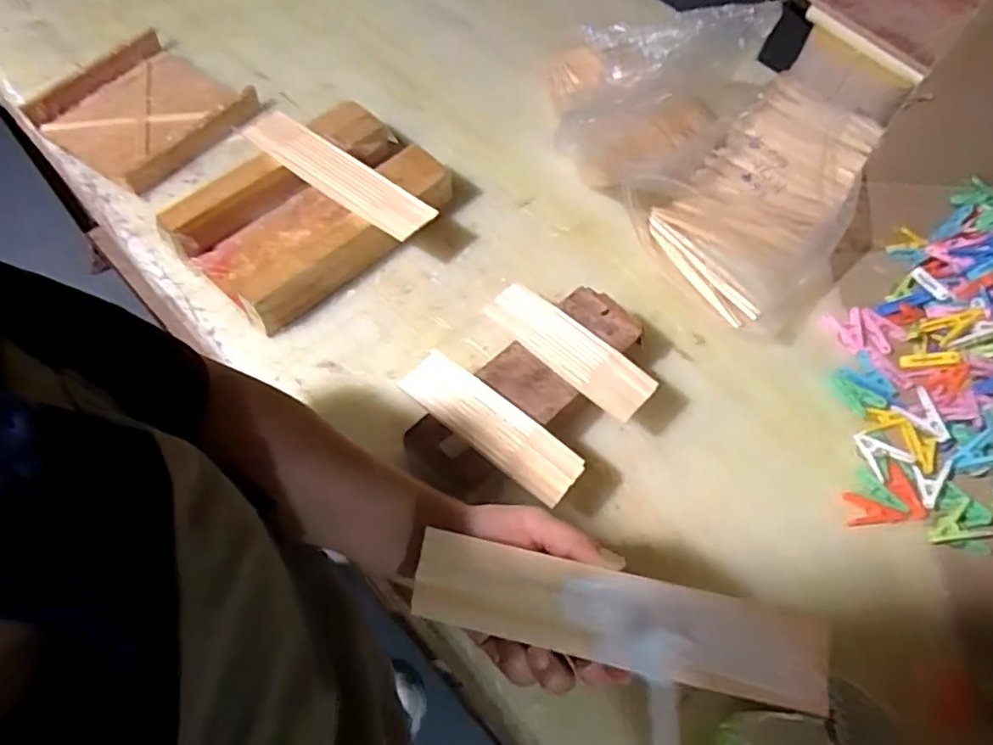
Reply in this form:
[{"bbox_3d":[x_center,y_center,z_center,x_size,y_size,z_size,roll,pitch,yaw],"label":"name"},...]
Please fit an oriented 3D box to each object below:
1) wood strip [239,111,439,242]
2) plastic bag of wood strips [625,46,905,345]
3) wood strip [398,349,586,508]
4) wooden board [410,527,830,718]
[{"bbox_3d":[-0.183,-0.229,0.727,0.263,0.014,0.061,36,70,18],"label":"wood strip"},{"bbox_3d":[0.314,-0.225,0.762,0.245,0.097,0.336,32,63,13],"label":"plastic bag of wood strips"},{"bbox_3d":[-0.006,0.044,0.573,0.180,0.013,0.051,37,64,16],"label":"wood strip"},{"bbox_3d":[0.071,0.144,0.374,0.238,0.021,0.049,12,60,5],"label":"wooden board"}]

